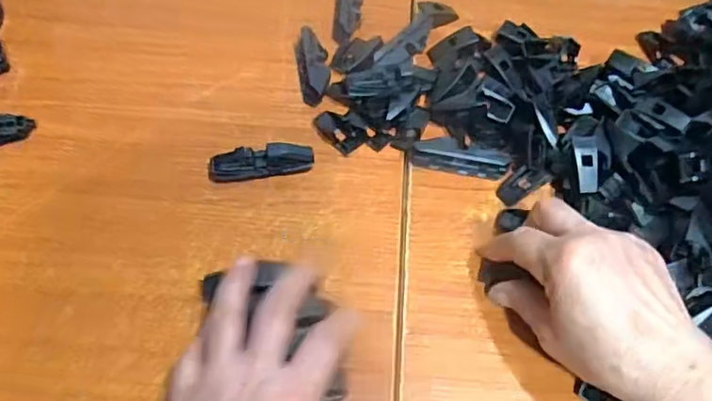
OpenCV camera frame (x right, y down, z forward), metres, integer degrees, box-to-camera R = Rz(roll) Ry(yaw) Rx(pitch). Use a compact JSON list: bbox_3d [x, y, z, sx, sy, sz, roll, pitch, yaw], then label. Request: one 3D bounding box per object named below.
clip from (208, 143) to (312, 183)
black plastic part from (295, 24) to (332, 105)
[{"bbox_3d":[-0.069,-0.027,0.426,0.076,0.023,0.021,-9,61,-8],"label":"clip"},{"bbox_3d":[-0.034,-0.110,0.471,0.025,0.018,0.071,-7,60,-6],"label":"black plastic part"}]

